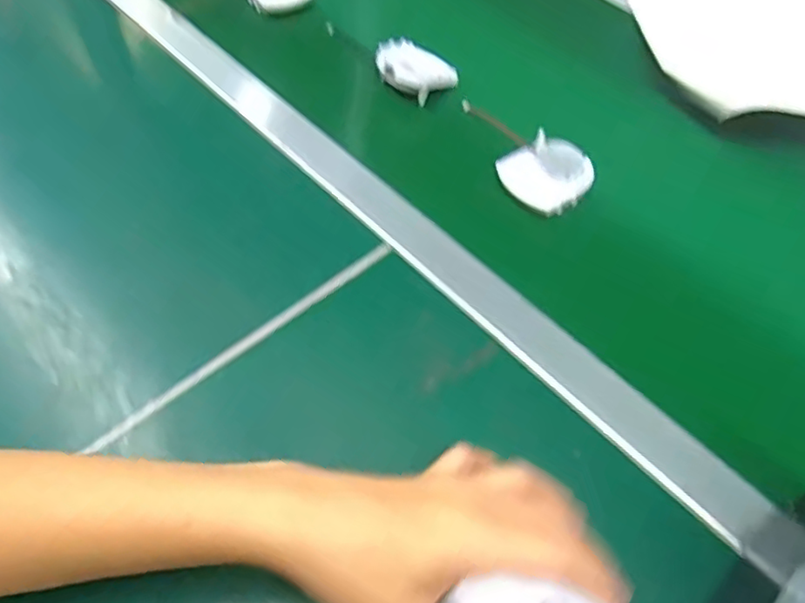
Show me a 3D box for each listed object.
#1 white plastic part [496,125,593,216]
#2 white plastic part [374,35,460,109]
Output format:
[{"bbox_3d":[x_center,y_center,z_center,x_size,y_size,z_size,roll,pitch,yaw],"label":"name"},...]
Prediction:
[{"bbox_3d":[0.120,-0.108,0.527,0.067,0.021,0.070,36,59,19],"label":"white plastic part"},{"bbox_3d":[0.012,-0.215,0.592,0.078,0.026,0.052,22,59,-14],"label":"white plastic part"}]

